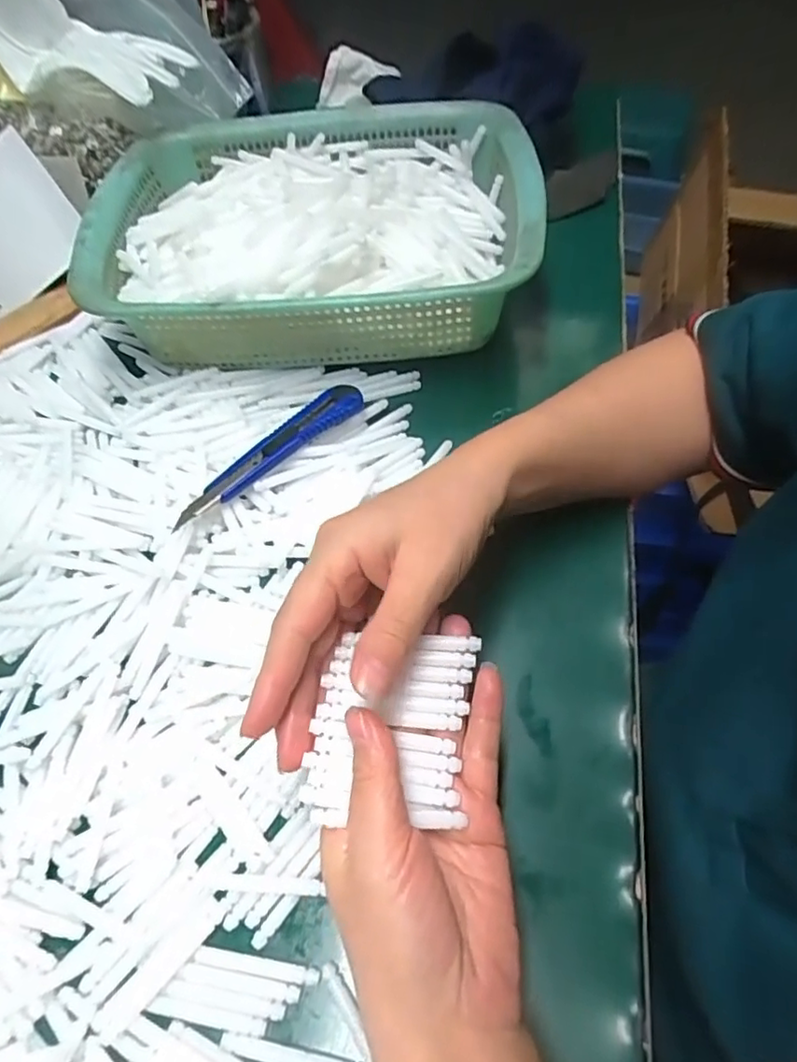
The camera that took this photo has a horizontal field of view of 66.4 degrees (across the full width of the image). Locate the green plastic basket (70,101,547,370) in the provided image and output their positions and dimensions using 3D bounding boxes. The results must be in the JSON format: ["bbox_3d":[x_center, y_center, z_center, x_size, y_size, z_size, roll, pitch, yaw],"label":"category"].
[{"bbox_3d":[-0.060,-0.212,0.439,0.292,0.087,0.220,-1,59,0],"label":"green plastic basket"}]

